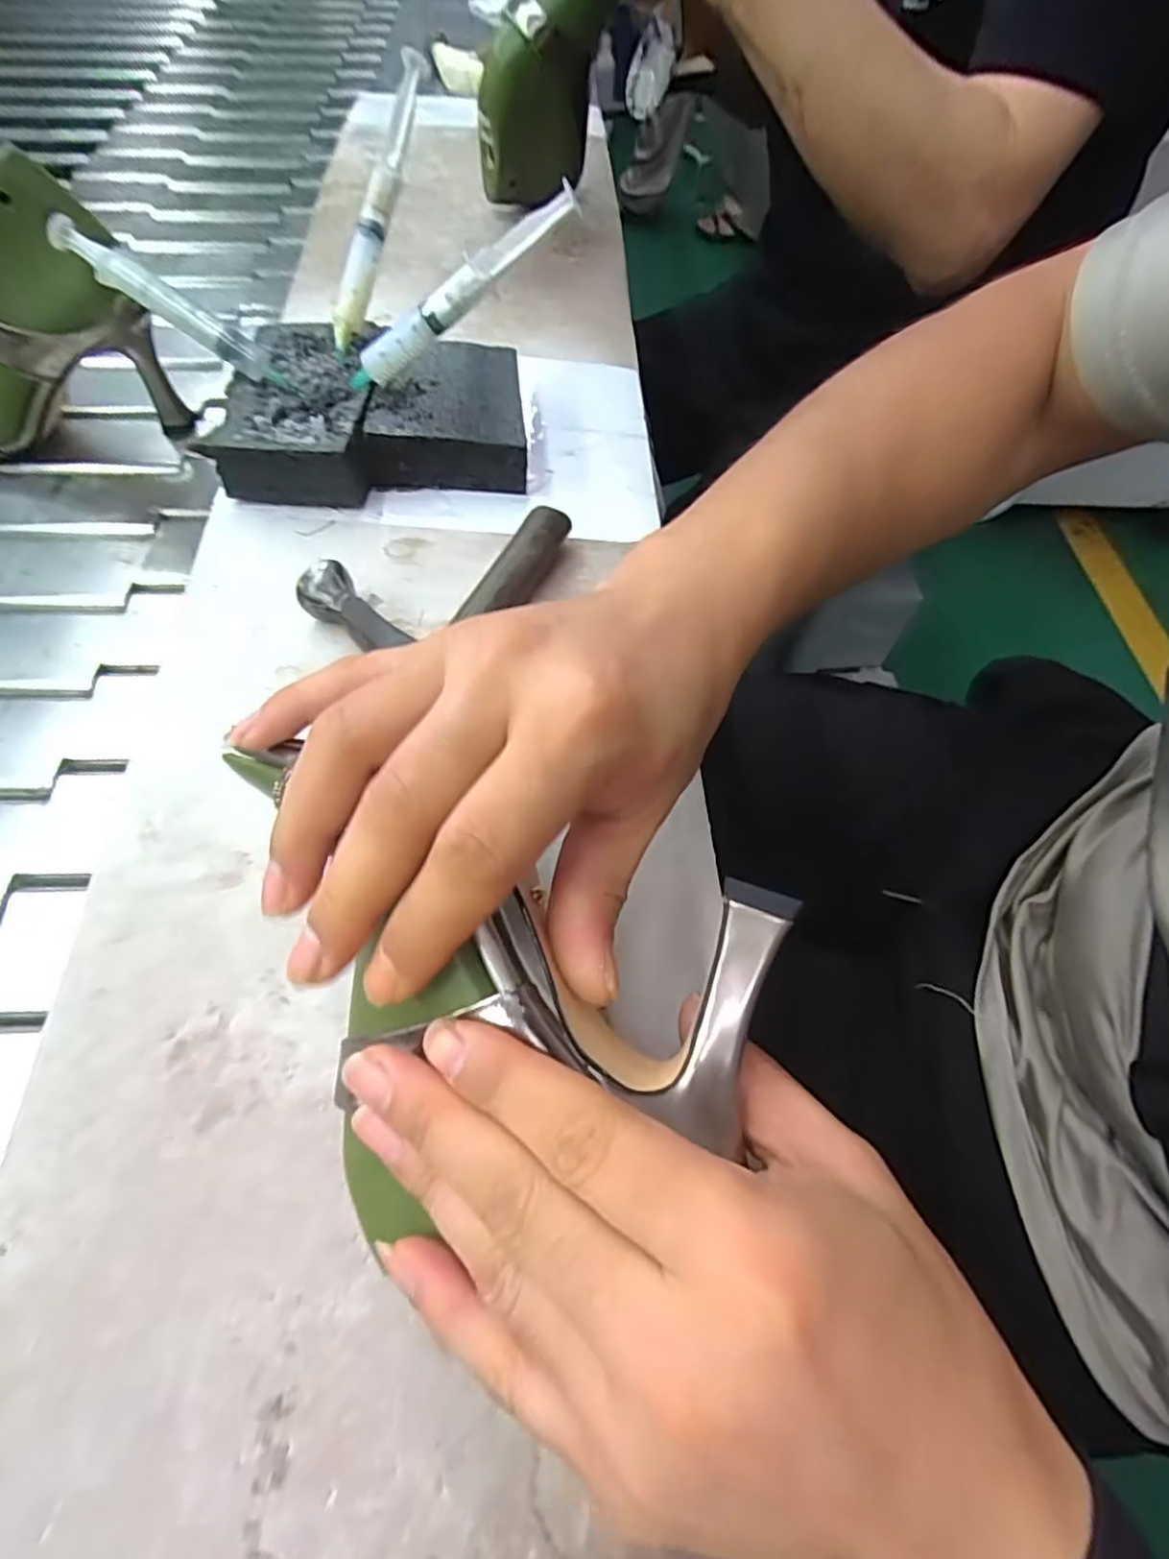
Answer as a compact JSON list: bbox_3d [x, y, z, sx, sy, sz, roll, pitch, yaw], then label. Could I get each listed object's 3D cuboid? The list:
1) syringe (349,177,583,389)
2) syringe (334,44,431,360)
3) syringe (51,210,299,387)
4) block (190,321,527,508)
[{"bbox_3d":[-0.067,-0.245,0.335,0.147,0.019,0.012,-23,58,26],"label":"syringe"},{"bbox_3d":[-0.117,-0.319,0.374,0.019,0.019,0.148,27,107,11],"label":"syringe"},{"bbox_3d":[-0.219,-0.253,0.352,0.121,0.018,0.012,30,60,-15],"label":"syringe"},{"bbox_3d":[-0.119,-0.214,0.384,0.161,0.037,0.123,-3,61,-6],"label":"block"}]

